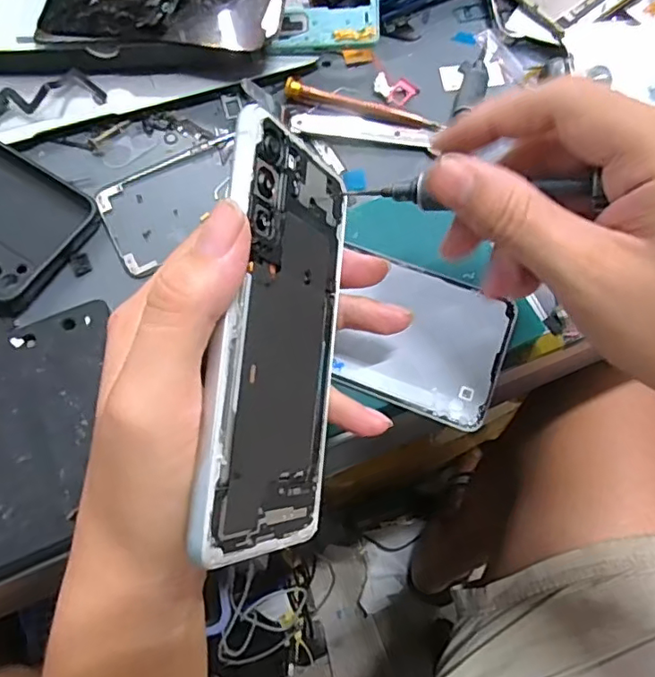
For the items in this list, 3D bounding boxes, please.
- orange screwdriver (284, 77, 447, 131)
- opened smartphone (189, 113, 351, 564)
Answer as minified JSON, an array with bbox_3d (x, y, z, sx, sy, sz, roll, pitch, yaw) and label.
[{"bbox_3d":[0.022,-0.144,0.349,0.098,0.007,0.013,17,68,8],"label":"orange screwdriver"},{"bbox_3d":[-0.016,0.001,0.212,0.004,0.075,0.150,1,82,28],"label":"opened smartphone"}]

